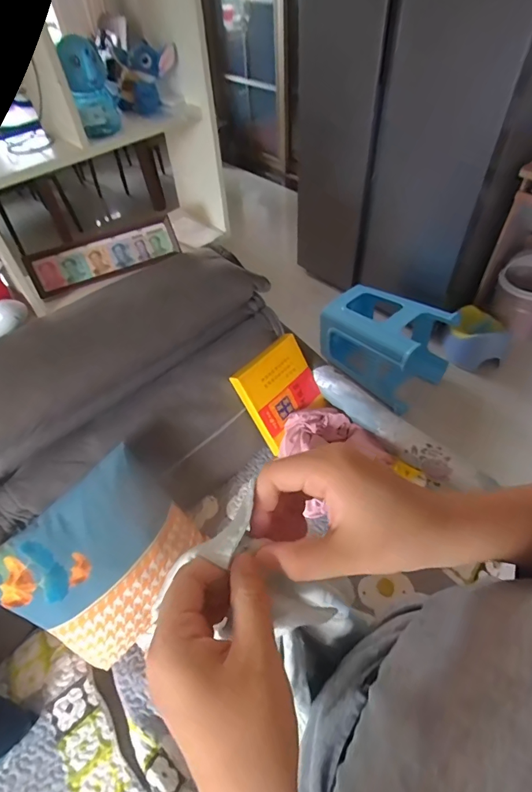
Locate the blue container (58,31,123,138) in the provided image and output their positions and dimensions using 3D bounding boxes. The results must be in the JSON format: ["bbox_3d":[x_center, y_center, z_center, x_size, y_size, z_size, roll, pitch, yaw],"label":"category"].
[{"bbox_3d":[-0.390,-0.691,0.924,0.082,0.188,0.099,-13,51,-7],"label":"blue container"}]

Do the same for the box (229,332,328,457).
[{"bbox_3d":[0.046,-0.014,1.150,0.225,0.252,0.051,-41,21,-24],"label":"box"}]

